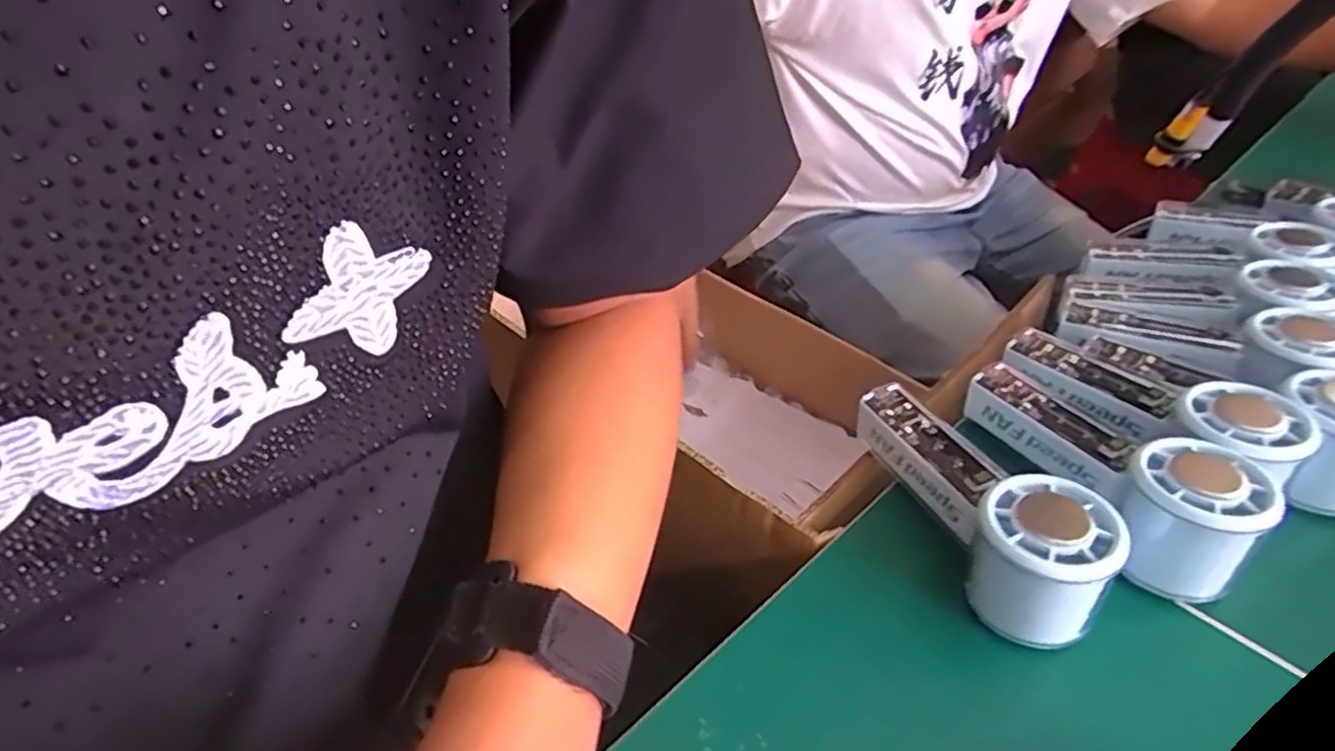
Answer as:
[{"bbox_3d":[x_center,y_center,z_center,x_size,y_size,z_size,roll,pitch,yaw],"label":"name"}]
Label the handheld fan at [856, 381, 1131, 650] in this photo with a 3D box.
[{"bbox_3d":[0.154,0.056,0.354,0.053,0.059,0.158,-11,43,-12],"label":"handheld fan"}]

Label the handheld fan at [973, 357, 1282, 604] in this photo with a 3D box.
[{"bbox_3d":[0.228,0.041,0.370,0.047,0.056,0.153,-18,45,-19],"label":"handheld fan"}]

